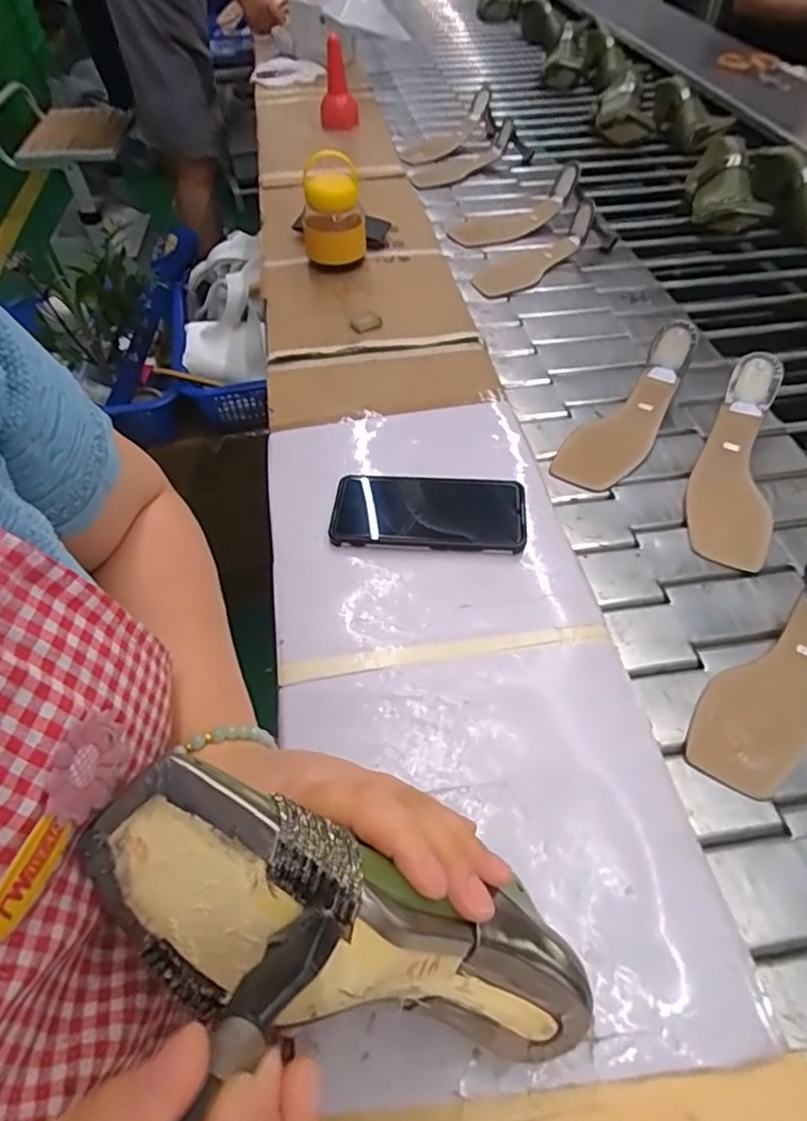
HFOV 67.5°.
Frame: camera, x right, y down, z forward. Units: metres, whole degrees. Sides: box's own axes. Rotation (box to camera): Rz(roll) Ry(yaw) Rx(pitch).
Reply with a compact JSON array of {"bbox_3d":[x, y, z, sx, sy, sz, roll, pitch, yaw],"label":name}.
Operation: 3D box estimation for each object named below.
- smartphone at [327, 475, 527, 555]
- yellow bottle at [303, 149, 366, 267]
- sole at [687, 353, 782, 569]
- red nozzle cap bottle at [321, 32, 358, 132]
[{"bbox_3d":[0.021,-0.040,0.521,0.162,0.019,0.072,5,56,4],"label":"smartphone"},{"bbox_3d":[-0.090,-0.437,0.766,0.074,0.119,0.071,-9,56,-5],"label":"yellow bottle"},{"bbox_3d":[0.321,-0.095,0.583,0.065,0.043,0.222,14,73,12],"label":"sole"},{"bbox_3d":[-0.120,-0.856,1.095,0.070,0.132,0.073,-4,56,-2],"label":"red nozzle cap bottle"}]

